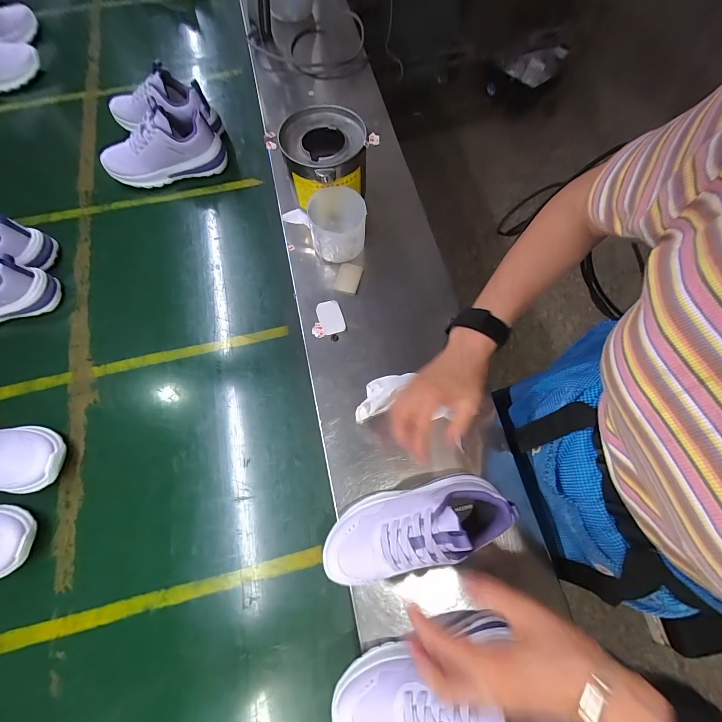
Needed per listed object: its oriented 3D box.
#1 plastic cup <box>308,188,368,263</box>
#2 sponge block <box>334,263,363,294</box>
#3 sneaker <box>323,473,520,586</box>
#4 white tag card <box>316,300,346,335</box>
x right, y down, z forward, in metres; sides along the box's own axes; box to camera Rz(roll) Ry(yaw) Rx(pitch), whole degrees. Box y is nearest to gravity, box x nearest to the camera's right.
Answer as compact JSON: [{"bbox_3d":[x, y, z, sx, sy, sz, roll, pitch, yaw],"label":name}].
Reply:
[{"bbox_3d":[-0.038,-0.225,0.534,0.088,0.086,0.088,0,72,0],"label":"plastic cup"},{"bbox_3d":[-0.021,-0.144,0.550,0.040,0.008,0.058,12,72,4],"label":"sponge block"},{"bbox_3d":[0.061,0.195,0.365,0.218,0.107,0.087,-19,74,-7],"label":"sneaker"},{"bbox_3d":[-0.050,-0.073,0.528,0.039,0.004,0.058,-18,73,-6],"label":"white tag card"}]

